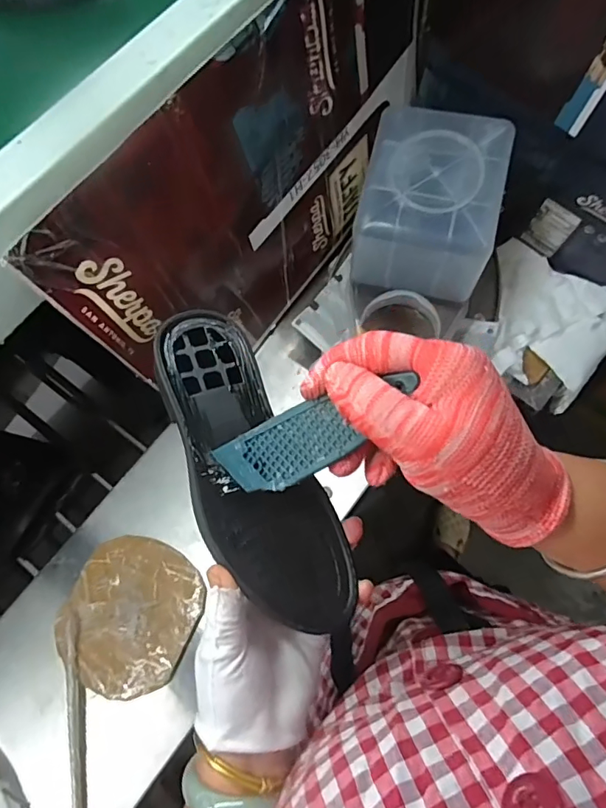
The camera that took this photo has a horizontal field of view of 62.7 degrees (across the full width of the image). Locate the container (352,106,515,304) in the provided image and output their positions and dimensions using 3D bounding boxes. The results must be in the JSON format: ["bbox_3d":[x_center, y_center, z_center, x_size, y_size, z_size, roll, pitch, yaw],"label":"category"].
[{"bbox_3d":[0.130,-0.204,0.517,0.130,0.107,0.151,12,71,7],"label":"container"}]

